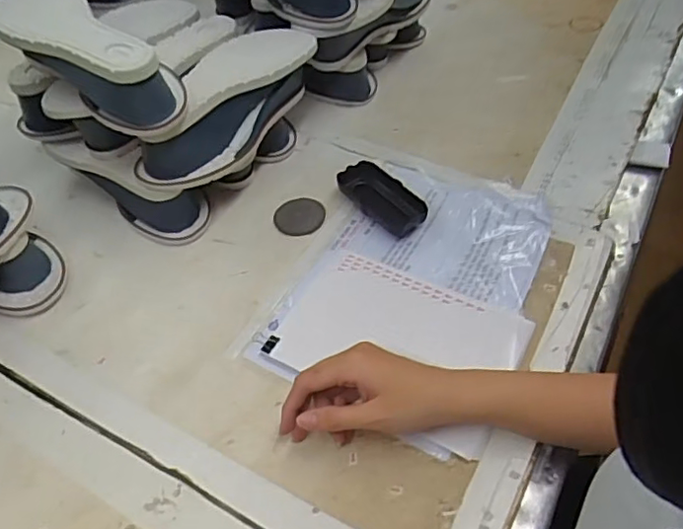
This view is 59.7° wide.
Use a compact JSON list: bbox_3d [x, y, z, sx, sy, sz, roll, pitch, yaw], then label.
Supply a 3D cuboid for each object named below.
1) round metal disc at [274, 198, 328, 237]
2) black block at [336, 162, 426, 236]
[{"bbox_3d":[-0.048,-0.057,0.676,0.056,0.005,0.057,-1,50,1],"label":"round metal disc"},{"bbox_3d":[0.046,-0.076,0.667,0.051,0.021,0.109,-31,56,-22],"label":"black block"}]

